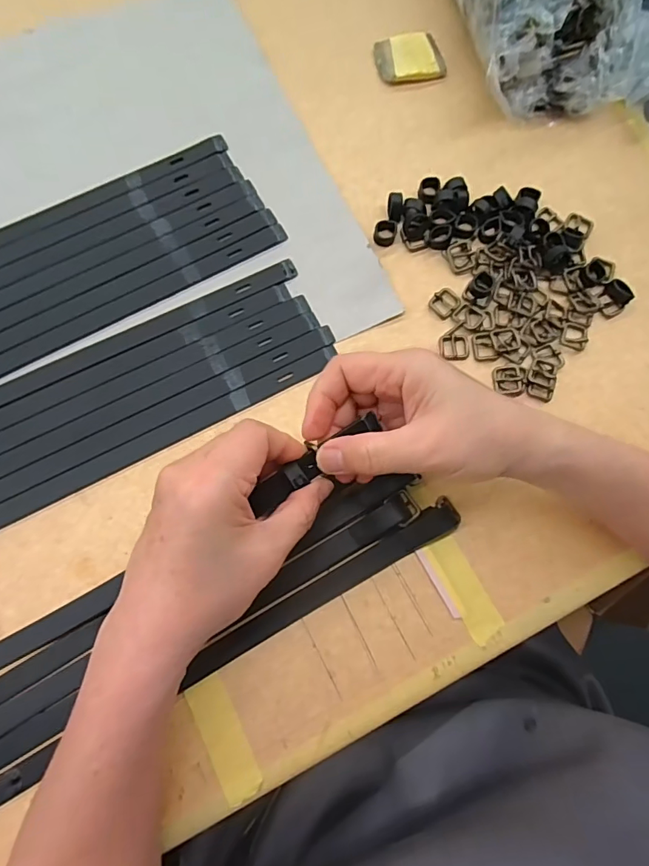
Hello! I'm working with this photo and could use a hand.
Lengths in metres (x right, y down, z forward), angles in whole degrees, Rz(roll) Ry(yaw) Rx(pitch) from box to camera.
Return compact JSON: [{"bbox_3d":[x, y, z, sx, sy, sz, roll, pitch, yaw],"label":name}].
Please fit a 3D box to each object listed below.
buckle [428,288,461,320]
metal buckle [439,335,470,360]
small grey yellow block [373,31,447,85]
[{"bbox_3d":[0.094,-0.102,0.372,0.022,0.004,0.020,-41,83,-10],"label":"buckle"},{"bbox_3d":[0.099,-0.065,0.363,0.022,0.004,0.019,-1,78,-4],"label":"metal buckle"},{"bbox_3d":[0.075,-0.330,0.421,0.059,0.010,0.047,-14,79,-6],"label":"small grey yellow block"}]

